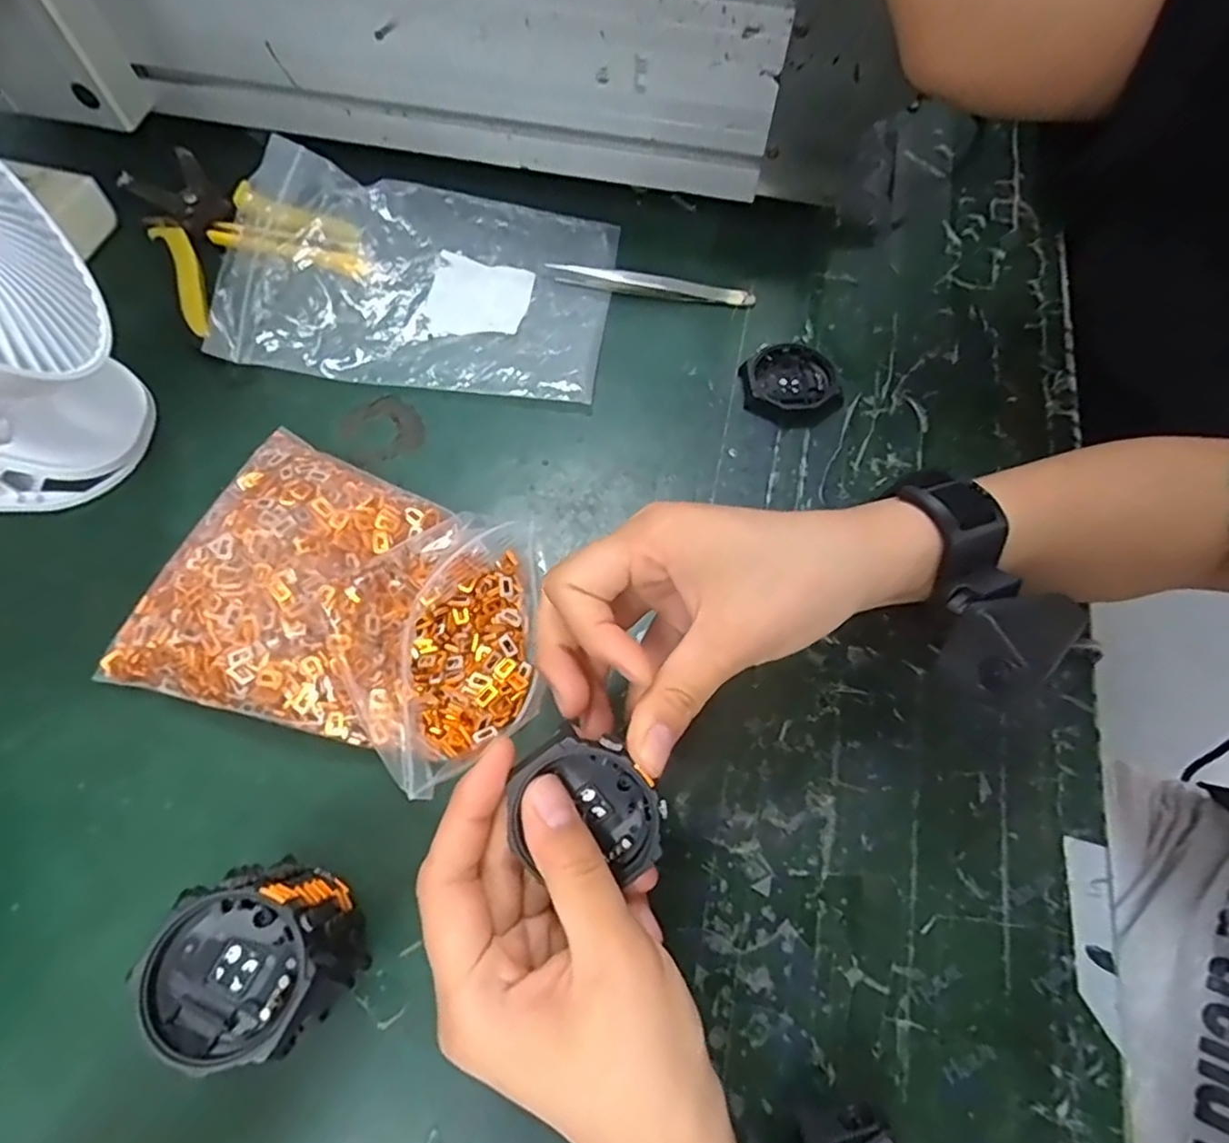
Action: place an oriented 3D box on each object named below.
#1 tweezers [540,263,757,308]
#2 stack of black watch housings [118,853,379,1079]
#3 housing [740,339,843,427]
[{"bbox_3d":[0.022,-0.175,0.400,0.125,0.006,0.016,10,66,4],"label":"tweezers"},{"bbox_3d":[-0.119,0.134,0.228,0.048,0.067,0.056,-35,71,-15],"label":"stack of black watch housings"},{"bbox_3d":[0.100,-0.106,0.372,0.054,0.008,0.054,0,66,-1],"label":"housing"}]

